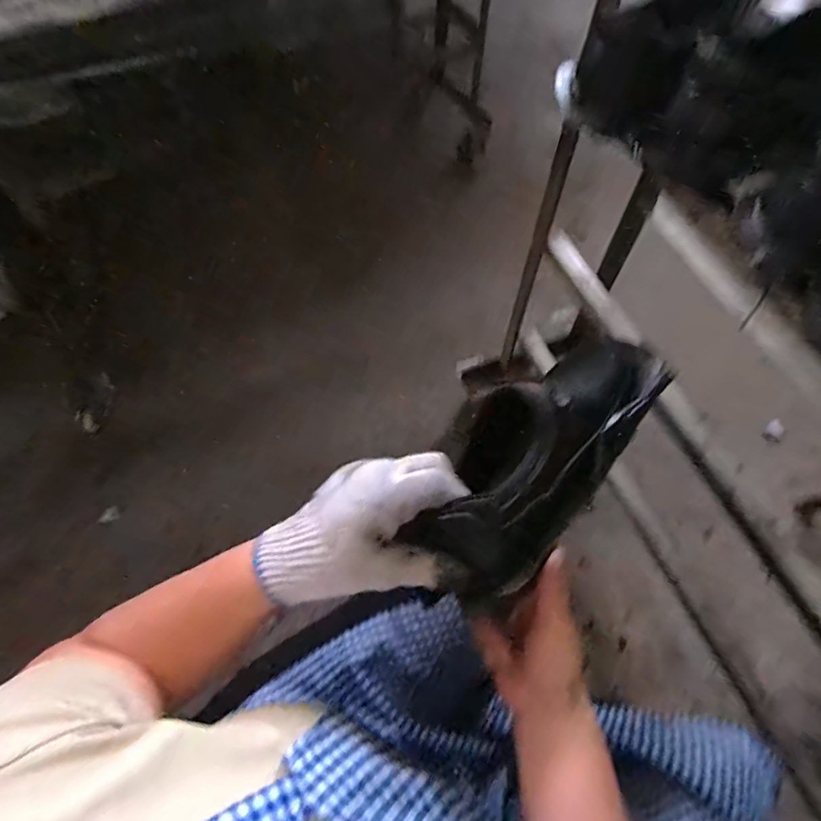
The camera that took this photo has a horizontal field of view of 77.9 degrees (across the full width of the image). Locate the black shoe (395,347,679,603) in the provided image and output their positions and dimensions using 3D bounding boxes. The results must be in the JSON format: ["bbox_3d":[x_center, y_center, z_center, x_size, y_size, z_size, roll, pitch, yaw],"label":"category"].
[{"bbox_3d":[0.112,0.023,0.397,0.093,0.081,0.280,40,58,17],"label":"black shoe"}]

